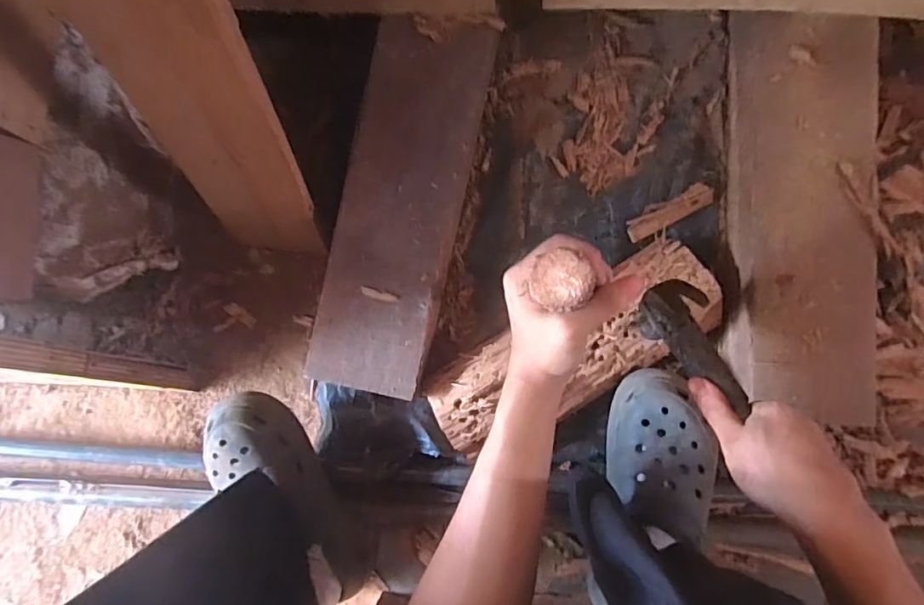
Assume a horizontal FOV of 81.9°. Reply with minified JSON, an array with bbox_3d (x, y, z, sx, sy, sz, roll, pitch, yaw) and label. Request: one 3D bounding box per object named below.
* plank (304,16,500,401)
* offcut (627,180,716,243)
[{"bbox_3d":[-0.062,-0.095,0.537,0.119,0.023,0.368,12,88,5],"label":"plank"},{"bbox_3d":[0.224,-0.099,0.576,0.095,0.009,0.026,-28,85,5],"label":"offcut"}]

